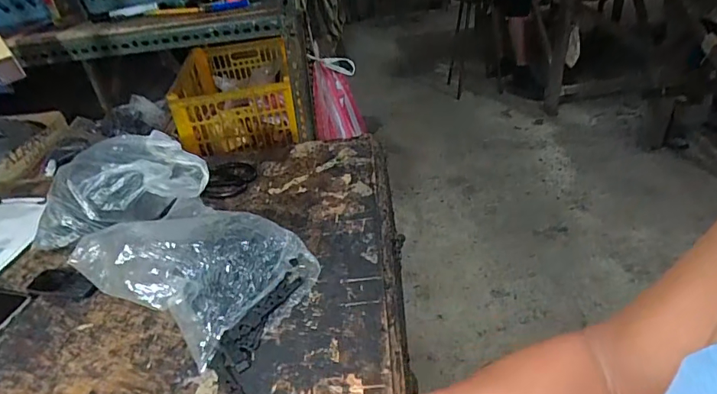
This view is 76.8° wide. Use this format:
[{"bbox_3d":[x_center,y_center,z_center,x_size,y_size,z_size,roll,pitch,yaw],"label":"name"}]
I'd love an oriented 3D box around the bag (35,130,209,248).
[{"bbox_3d":[-0.393,-0.008,0.731,0.307,0.131,0.145,-19,33,8],"label":"bag"}]

